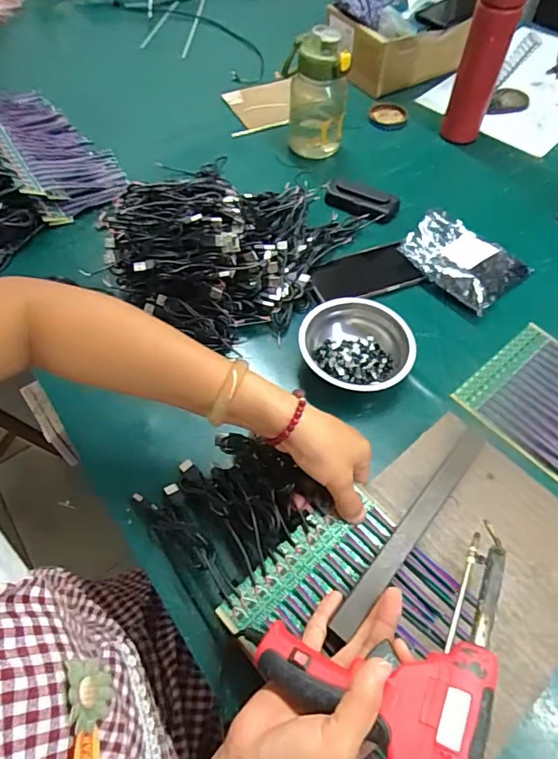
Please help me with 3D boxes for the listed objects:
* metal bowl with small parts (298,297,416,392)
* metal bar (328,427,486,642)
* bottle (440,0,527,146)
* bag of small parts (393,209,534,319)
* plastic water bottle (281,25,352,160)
[{"bbox_3d":[0.090,-0.036,0.570,0.128,0.040,0.118,1,57,-1],"label":"metal bowl with small parts"},{"bbox_3d":[0.123,0.123,0.432,0.020,0.007,0.239,35,58,21],"label":"metal bar"},{"bbox_3d":[0.308,-0.477,0.753,0.062,0.227,0.055,16,58,9],"label":"bottle"},{"bbox_3d":[0.250,-0.167,0.663,0.121,0.039,0.147,-38,65,-23],"label":"bag of small parts"},{"bbox_3d":[0.057,-0.444,0.769,0.096,0.177,0.111,4,57,1],"label":"plastic water bottle"}]

